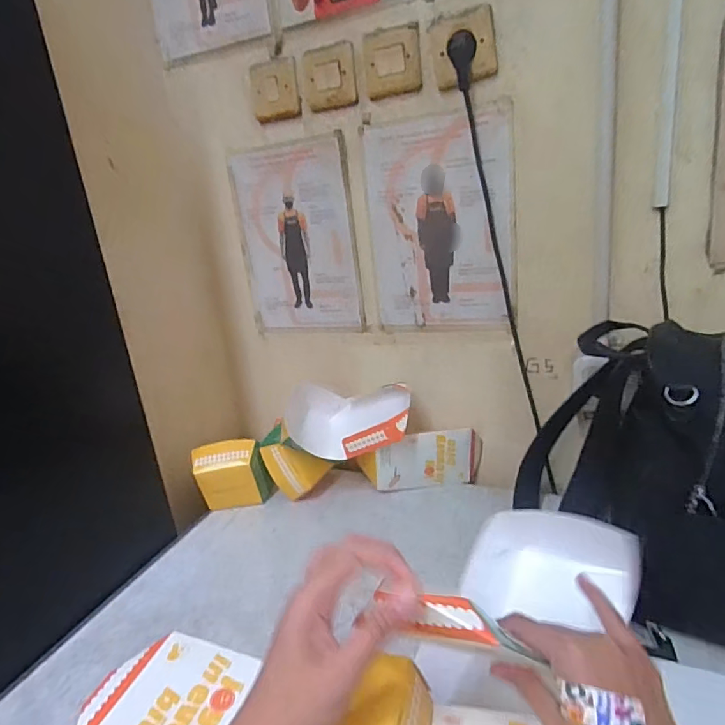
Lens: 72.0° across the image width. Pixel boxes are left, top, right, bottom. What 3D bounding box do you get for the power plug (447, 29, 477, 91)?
[{"bbox_3d":[0.128,-0.388,0.640,0.035,0.067,0.024,-1,19,18],"label":"power plug"}]

